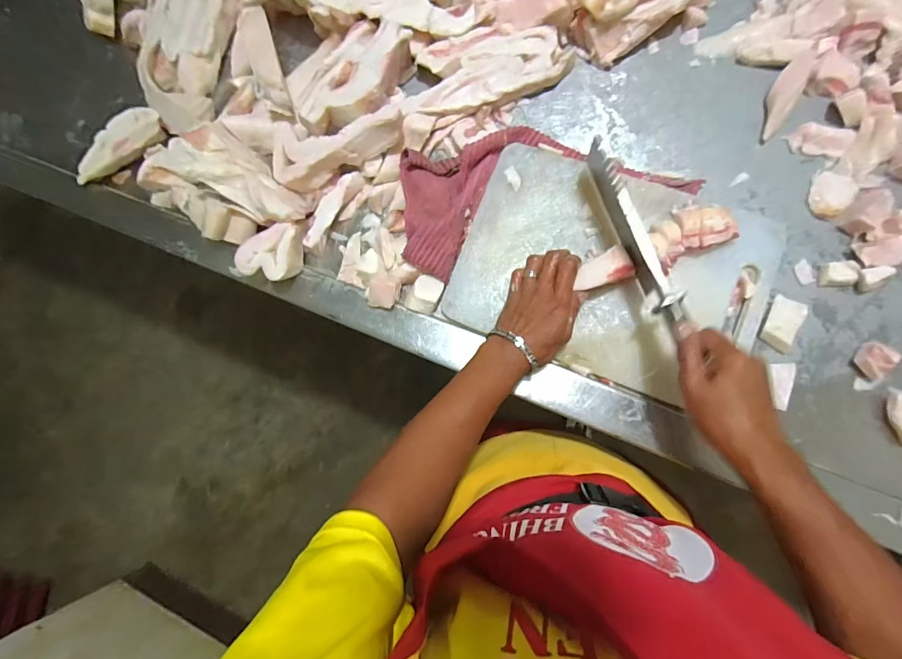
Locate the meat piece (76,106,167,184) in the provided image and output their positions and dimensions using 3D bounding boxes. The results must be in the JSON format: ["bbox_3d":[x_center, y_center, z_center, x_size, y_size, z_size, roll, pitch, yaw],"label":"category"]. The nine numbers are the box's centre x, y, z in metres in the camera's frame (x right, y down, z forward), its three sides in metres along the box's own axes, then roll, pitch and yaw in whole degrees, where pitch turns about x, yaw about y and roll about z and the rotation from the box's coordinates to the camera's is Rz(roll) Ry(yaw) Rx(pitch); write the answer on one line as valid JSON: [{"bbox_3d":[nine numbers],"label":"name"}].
[{"bbox_3d":[-0.480,-0.268,0.598,0.141,0.027,0.053,-36,81,1],"label":"meat piece"}]

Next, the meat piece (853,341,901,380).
[{"bbox_3d":[0.455,0.033,0.448,0.030,0.019,0.036,32,88,9],"label":"meat piece"}]

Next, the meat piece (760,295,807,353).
[{"bbox_3d":[0.371,-0.006,0.464,0.032,0.014,0.058,21,86,9],"label":"meat piece"}]

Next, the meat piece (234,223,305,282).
[{"bbox_3d":[-0.228,-0.099,0.530,0.068,0.045,0.079,4,84,7],"label":"meat piece"}]

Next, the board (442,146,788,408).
[{"bbox_3d":[0.185,-0.069,0.491,0.343,0.019,0.237,20,89,9],"label":"board"}]

